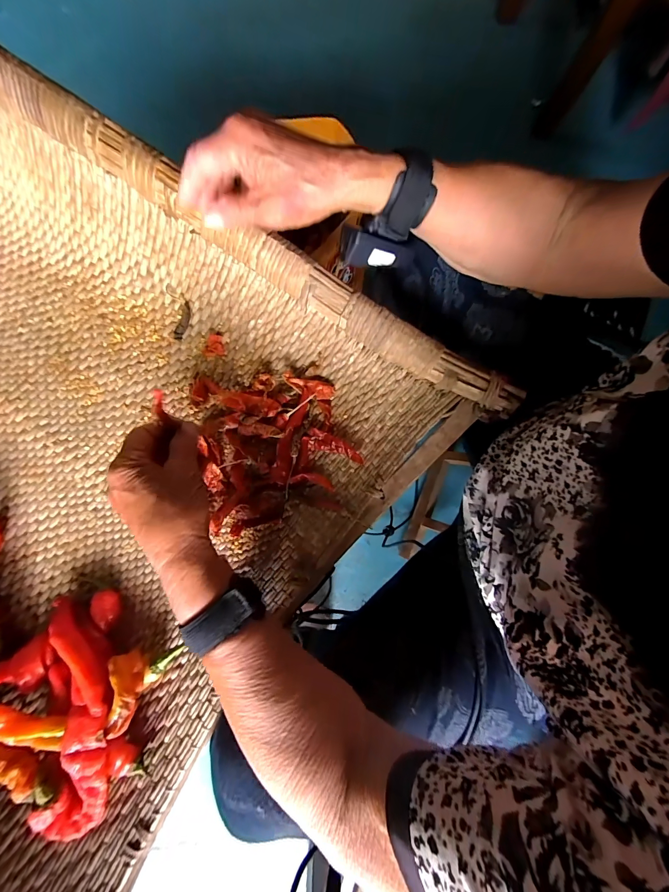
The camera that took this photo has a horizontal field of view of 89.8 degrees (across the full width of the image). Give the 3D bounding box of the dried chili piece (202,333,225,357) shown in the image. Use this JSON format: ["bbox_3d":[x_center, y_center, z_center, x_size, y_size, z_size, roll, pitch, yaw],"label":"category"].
[{"bbox_3d":[-0.140,-0.115,0.385,0.025,0.011,0.021,-14,82,-3],"label":"dried chili piece"}]

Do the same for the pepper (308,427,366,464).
[{"bbox_3d":[0.002,0.000,0.358,0.063,0.011,0.021,19,81,1],"label":"pepper"}]

